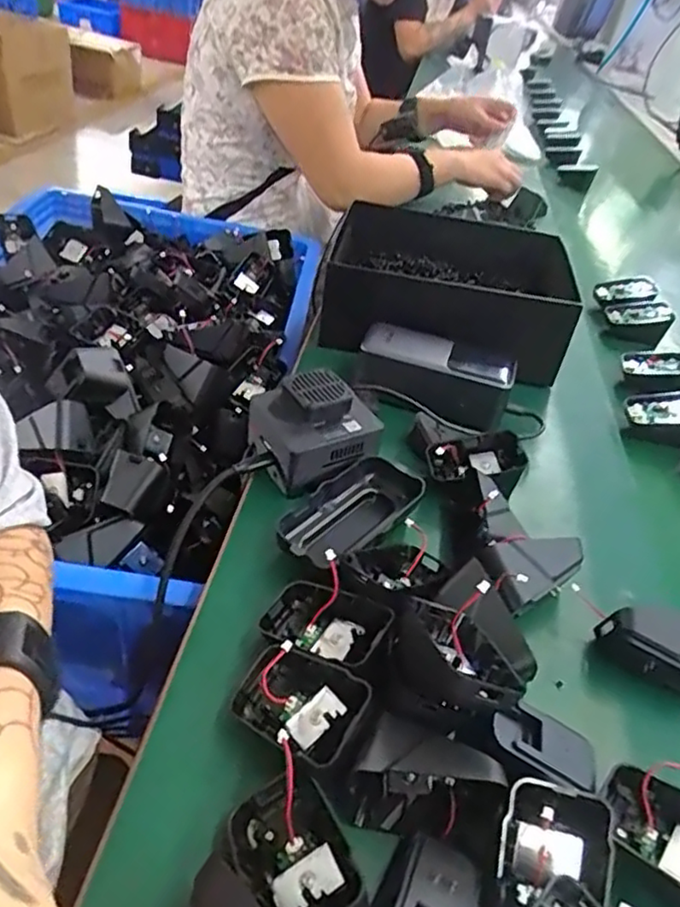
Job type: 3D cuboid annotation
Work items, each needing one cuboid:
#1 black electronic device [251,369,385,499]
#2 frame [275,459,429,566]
[{"bbox_3d":[-0.018,-0.015,0.465,0.078,0.058,0.074,-13,46,-28],"label":"black electronic device"},{"bbox_3d":[0.006,0.042,0.426,0.054,0.029,0.111,35,45,25],"label":"frame"}]

